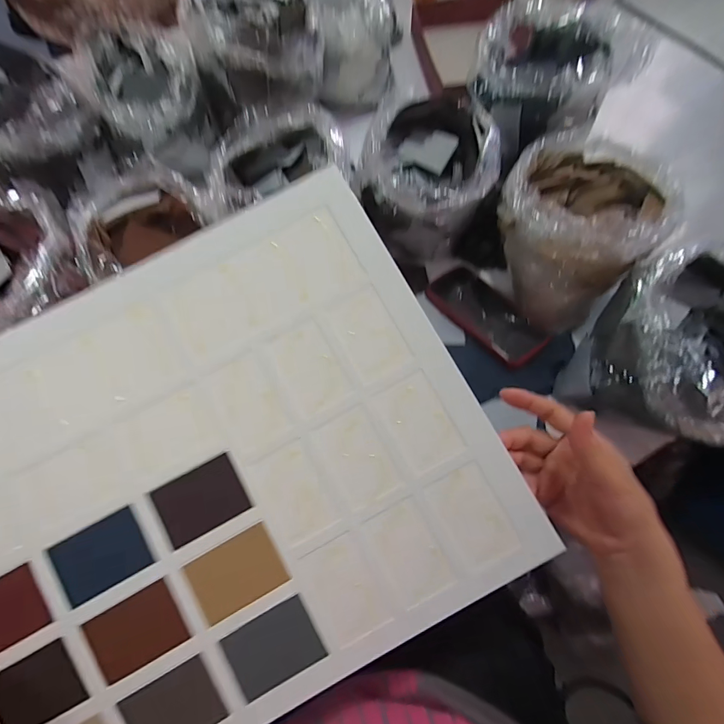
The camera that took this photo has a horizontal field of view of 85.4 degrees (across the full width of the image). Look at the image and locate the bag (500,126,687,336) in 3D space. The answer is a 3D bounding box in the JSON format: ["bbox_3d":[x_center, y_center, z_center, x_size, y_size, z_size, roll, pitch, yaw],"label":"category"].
[{"bbox_3d":[0.278,-0.182,0.530,0.202,0.144,0.195,-38,71,-15],"label":"bag"}]

